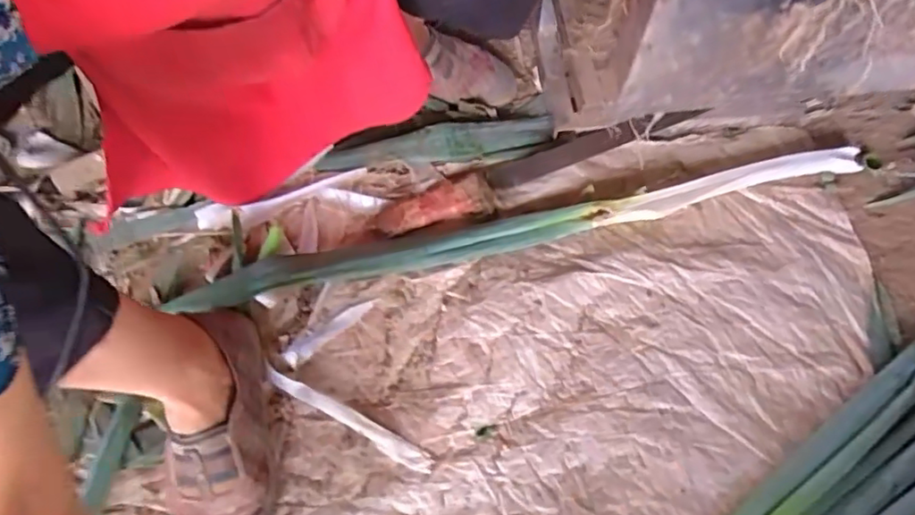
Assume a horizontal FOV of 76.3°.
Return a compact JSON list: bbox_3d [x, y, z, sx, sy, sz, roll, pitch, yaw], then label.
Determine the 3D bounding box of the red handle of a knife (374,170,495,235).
[{"bbox_3d":[-0.027,-0.059,0.647,0.127,0.021,0.047,-18,65,-11],"label":"red handle of a knife"}]

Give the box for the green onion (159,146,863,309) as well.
[{"bbox_3d":[0.091,-0.042,0.623,0.740,0.039,0.052,-12,64,-8],"label":"green onion"}]

